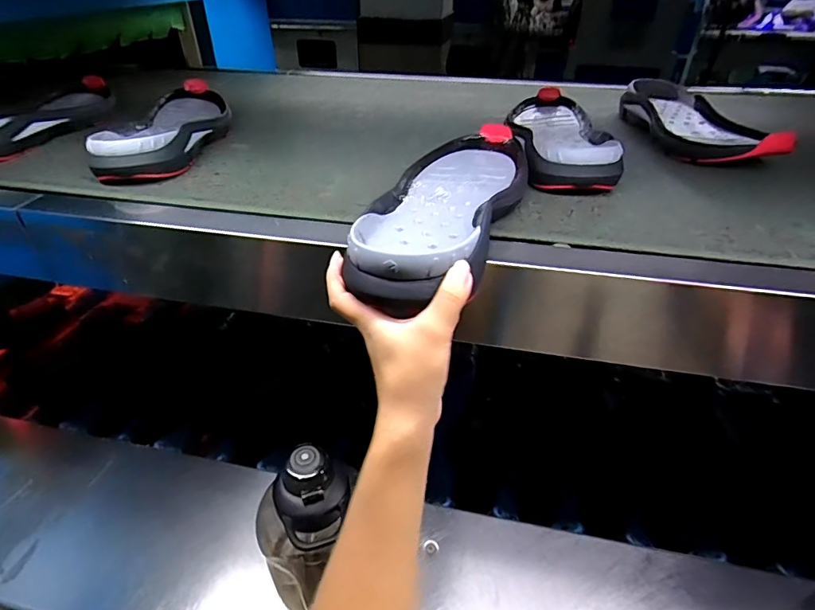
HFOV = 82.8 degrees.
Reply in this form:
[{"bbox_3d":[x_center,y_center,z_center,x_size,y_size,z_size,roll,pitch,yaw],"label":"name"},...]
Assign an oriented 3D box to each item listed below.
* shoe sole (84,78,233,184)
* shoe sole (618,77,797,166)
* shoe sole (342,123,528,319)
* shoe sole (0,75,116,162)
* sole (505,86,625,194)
[{"bbox_3d":[-0.317,-0.245,0.637,0.112,0.051,0.305,-4,37,-3],"label":"shoe sole"},{"bbox_3d":[0.375,-0.235,0.625,0.086,0.077,0.289,-3,37,-2],"label":"shoe sole"},{"bbox_3d":[0.037,-0.098,0.428,0.107,0.044,0.317,12,38,18],"label":"shoe sole"},{"bbox_3d":[-0.535,-0.273,0.668,0.090,0.049,0.299,2,37,5],"label":"shoe sole"},{"bbox_3d":[0.195,-0.225,0.612,0.114,0.049,0.319,1,37,4],"label":"sole"}]

